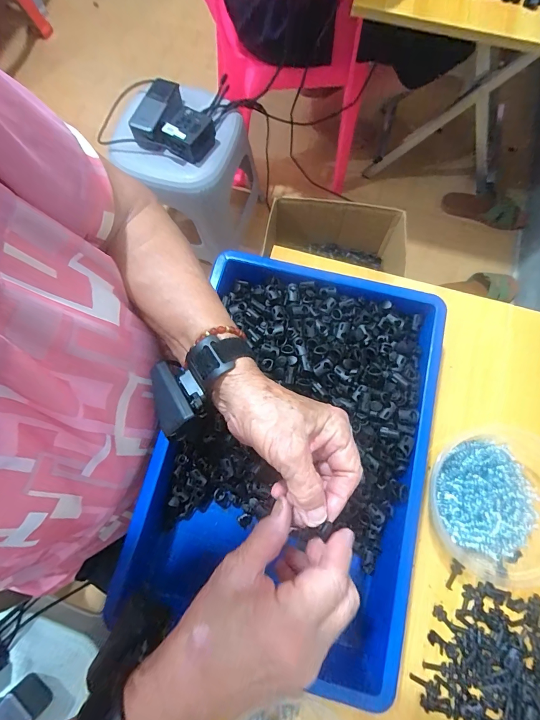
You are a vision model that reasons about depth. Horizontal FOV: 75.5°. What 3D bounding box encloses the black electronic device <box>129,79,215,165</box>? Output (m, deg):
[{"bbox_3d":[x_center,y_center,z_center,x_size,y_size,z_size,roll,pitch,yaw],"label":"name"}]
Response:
[{"bbox_3d":[-0.185,-0.483,0.703,0.159,0.062,0.137,21,77,5],"label":"black electronic device"}]

